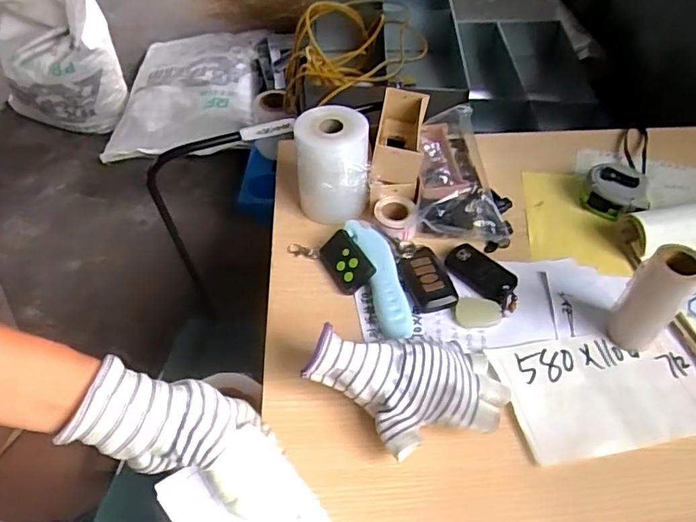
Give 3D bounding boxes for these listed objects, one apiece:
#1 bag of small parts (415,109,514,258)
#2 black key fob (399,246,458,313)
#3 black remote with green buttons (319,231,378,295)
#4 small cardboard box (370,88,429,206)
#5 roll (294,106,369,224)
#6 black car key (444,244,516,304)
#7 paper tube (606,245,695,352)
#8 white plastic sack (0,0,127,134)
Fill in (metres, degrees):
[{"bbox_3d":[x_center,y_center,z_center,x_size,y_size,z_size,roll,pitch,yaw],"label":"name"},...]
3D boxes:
[{"bbox_3d":[0.130,-0.103,0.585,0.100,0.056,0.176,8,51,6],"label":"bag of small parts"},{"bbox_3d":[0.076,0.017,0.509,0.041,0.013,0.069,-11,51,-10],"label":"black key fob"},{"bbox_3d":[-0.003,0.001,0.522,0.040,0.015,0.061,-41,53,12],"label":"black remote with green buttons"},{"bbox_3d":[0.054,-0.126,0.572,0.053,0.054,0.124,7,50,5],"label":"small cardboard box"},{"bbox_3d":[-0.015,-0.096,0.560,0.072,0.111,0.066,0,50,0],"label":"roll"},{"bbox_3d":[0.129,0.010,0.515,0.069,0.008,0.044,34,58,25],"label":"black car key"},{"bbox_3d":[0.253,0.032,0.439,0.041,0.101,0.032,37,59,26],"label":"paper tube"},{"bbox_3d":[-0.909,-0.658,1.651,0.400,0.632,0.247,-16,51,-14],"label":"white plastic sack"}]

